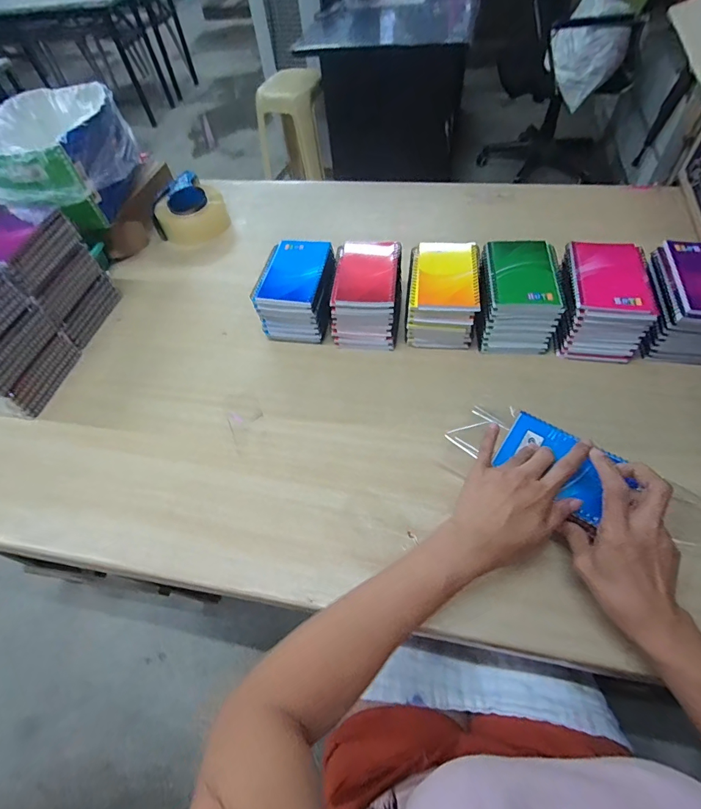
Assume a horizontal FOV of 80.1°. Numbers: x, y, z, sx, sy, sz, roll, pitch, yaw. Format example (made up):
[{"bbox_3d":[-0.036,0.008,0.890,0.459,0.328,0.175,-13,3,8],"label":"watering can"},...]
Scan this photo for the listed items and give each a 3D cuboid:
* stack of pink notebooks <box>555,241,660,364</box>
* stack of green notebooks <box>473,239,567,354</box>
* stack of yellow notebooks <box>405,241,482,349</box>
[{"bbox_3d":[0.341,-0.140,0.572,0.107,0.098,0.134,11,57,13],"label":"stack of pink notebooks"},{"bbox_3d":[0.233,-0.153,0.593,0.099,0.099,0.134,3,55,8],"label":"stack of green notebooks"},{"bbox_3d":[0.132,-0.155,0.605,0.097,0.096,0.130,3,56,8],"label":"stack of yellow notebooks"}]

